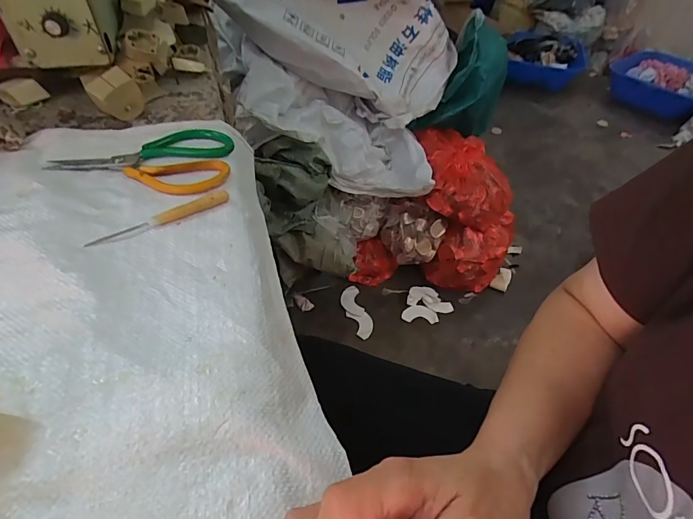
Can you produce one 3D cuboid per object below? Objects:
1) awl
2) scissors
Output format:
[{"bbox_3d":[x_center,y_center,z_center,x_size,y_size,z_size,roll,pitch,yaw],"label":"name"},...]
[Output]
[{"bbox_3d":[-0.178,-0.041,0.388,0.130,0.013,0.014,-24,53,-25],"label":"awl"},{"bbox_3d":[-0.224,-0.114,0.450,0.185,0.015,0.105,2,47,-3],"label":"scissors"}]

